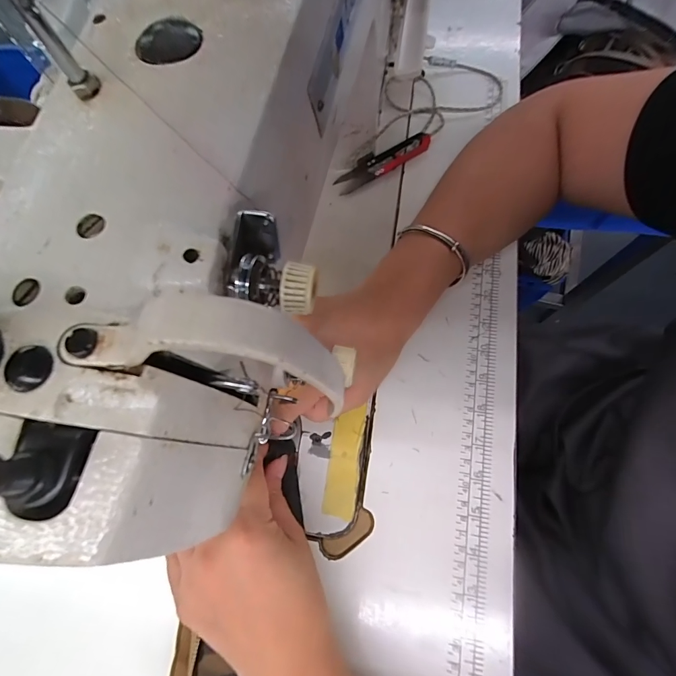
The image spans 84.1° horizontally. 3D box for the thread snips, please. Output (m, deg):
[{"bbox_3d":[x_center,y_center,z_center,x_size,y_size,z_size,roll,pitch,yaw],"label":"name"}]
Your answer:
[{"bbox_3d":[0.045,-0.176,0.377,0.103,0.014,0.026,-27,73,-6],"label":"thread snips"}]

